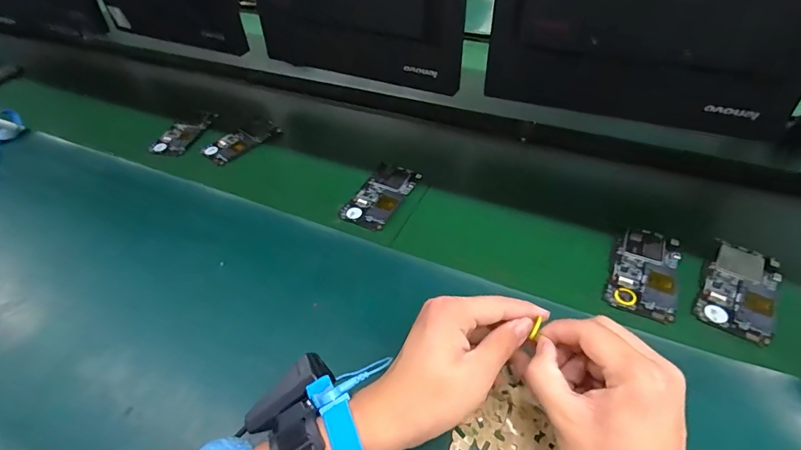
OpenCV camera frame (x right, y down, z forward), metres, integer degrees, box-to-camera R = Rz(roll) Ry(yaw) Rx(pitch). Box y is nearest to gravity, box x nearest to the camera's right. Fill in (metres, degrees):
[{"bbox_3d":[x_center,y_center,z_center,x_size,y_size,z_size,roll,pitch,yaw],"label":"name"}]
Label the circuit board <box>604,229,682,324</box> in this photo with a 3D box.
[{"bbox_3d":[0.270,0.049,0.460,0.063,0.007,0.121,18,53,21],"label":"circuit board"}]

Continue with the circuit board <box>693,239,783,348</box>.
[{"bbox_3d":[0.356,0.064,0.439,0.063,0.010,0.122,25,56,25],"label":"circuit board"}]

